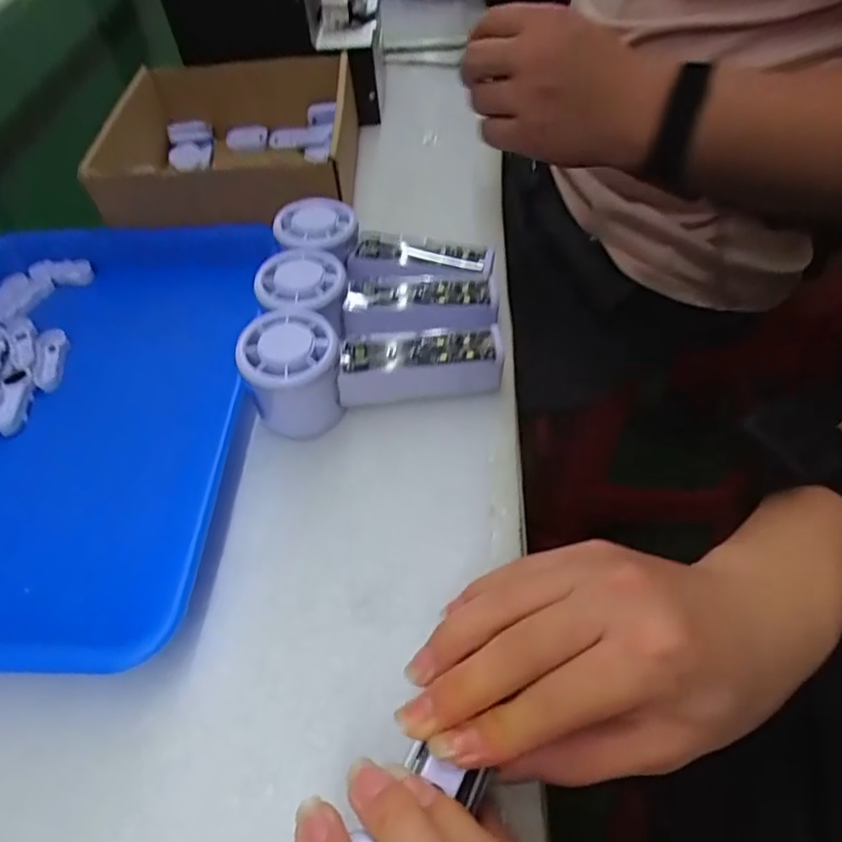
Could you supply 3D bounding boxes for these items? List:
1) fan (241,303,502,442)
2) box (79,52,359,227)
[{"bbox_3d":[-0.028,-0.037,0.358,0.148,0.057,0.054,-11,55,-3],"label":"fan"},{"bbox_3d":[-0.162,-0.245,0.521,0.191,0.090,0.219,-4,55,2],"label":"box"}]

